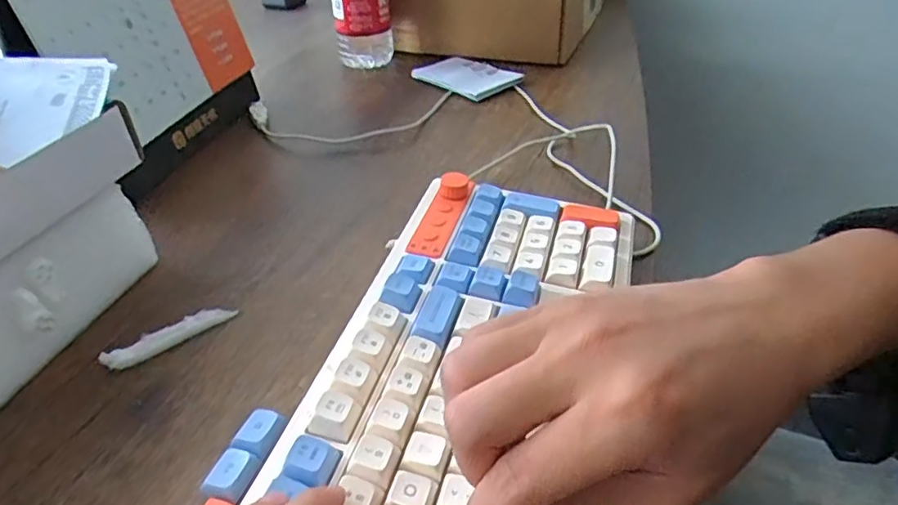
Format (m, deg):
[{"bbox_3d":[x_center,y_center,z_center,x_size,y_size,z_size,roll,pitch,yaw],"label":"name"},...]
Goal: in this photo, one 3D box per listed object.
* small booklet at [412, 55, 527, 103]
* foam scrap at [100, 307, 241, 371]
[{"bbox_3d":[0.021,-0.193,0.642,0.077,0.010,0.106,-31,45,-32],"label":"small booklet"},{"bbox_3d":[-0.158,0.047,0.337,0.071,0.008,0.016,-29,44,-30],"label":"foam scrap"}]

